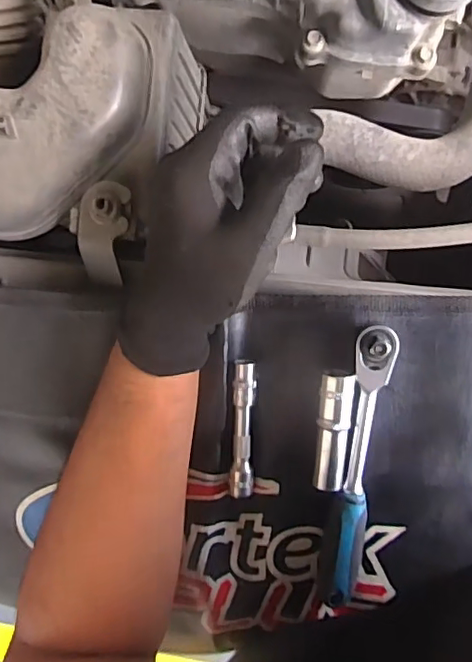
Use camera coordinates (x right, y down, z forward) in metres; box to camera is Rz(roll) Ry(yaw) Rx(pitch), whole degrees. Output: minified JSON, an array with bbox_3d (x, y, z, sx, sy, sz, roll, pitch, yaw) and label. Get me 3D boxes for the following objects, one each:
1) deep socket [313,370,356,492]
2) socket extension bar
[{"bbox_3d":[0.063,0.065,0.368,0.021,0.019,0.080,7,94,7],"label":"deep socket"},{"bbox_3d":[0.005,0.068,0.383,0.015,0.010,0.096,3,94,7],"label":"socket extension bar"}]

